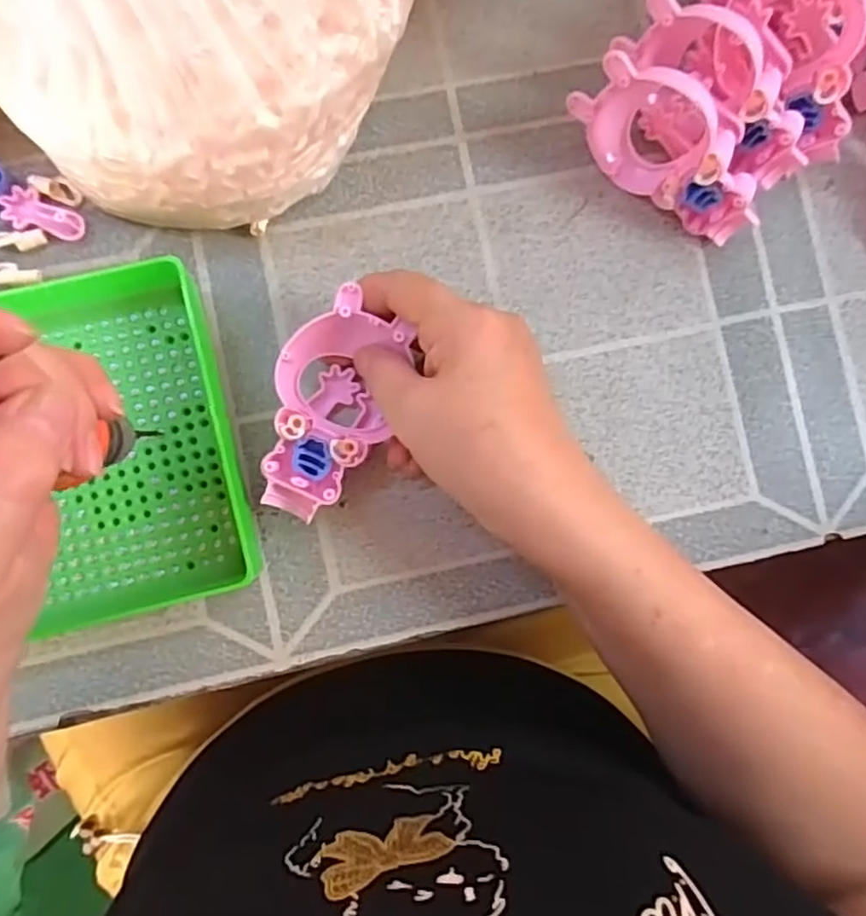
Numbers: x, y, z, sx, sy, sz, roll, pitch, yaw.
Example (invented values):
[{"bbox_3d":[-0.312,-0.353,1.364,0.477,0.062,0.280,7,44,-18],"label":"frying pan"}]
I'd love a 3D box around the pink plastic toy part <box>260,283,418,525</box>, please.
[{"bbox_3d":[-0.046,-0.023,0.307,0.053,0.032,0.101,17,88,-2],"label":"pink plastic toy part"}]

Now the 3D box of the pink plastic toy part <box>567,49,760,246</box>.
[{"bbox_3d":[0.114,-0.147,0.313,0.098,0.056,0.033,36,85,0],"label":"pink plastic toy part"}]

